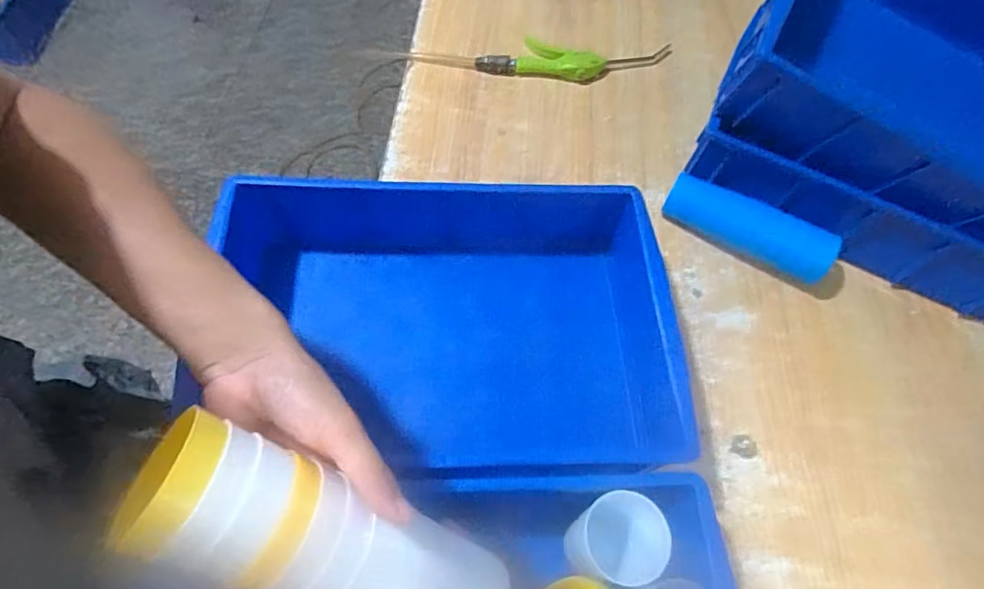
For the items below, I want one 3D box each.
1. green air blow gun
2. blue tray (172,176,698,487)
[{"bbox_3d":[0.120,-0.351,0.788,0.285,0.023,0.097,1,62,-4],"label":"green air blow gun"},{"bbox_3d":[-0.034,0.041,0.523,0.385,0.120,0.275,-2,62,-6],"label":"blue tray"}]

